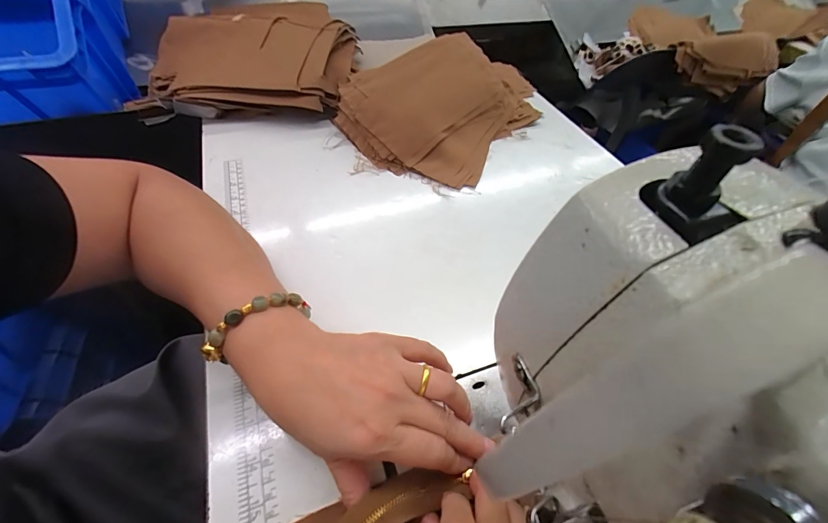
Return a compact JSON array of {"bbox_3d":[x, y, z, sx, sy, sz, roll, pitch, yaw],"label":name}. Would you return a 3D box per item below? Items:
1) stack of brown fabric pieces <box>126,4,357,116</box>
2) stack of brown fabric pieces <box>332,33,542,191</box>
[{"bbox_3d":[-0.246,-0.306,0.538,0.294,0.086,0.222,-1,51,-5],"label":"stack of brown fabric pieces"},{"bbox_3d":[0.042,-0.246,0.509,0.231,0.084,0.294,30,55,19],"label":"stack of brown fabric pieces"}]

